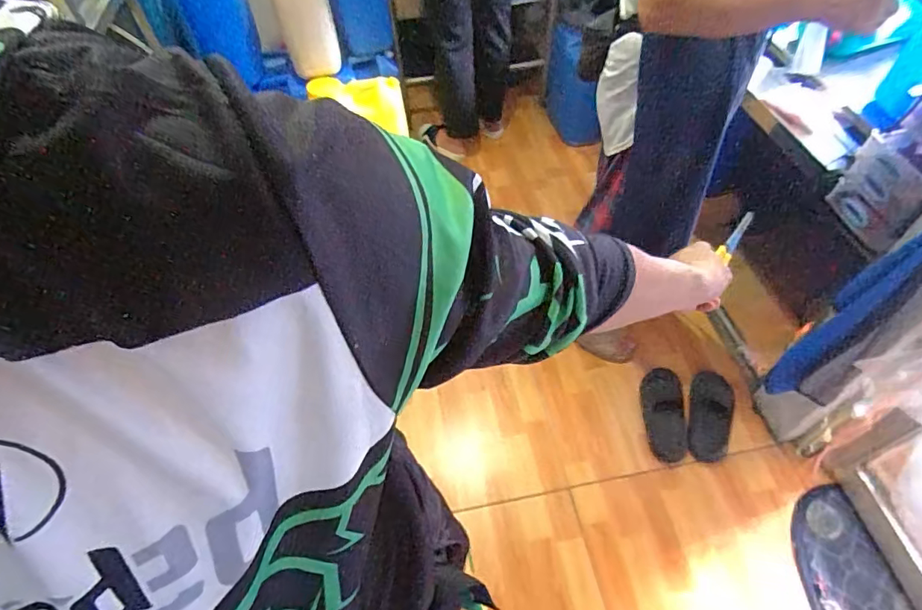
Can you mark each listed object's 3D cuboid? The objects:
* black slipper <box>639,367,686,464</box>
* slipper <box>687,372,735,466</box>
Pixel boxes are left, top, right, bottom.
[{"bbox_3d":[0.562,0.298,1.384,0.096,0.057,0.246,2,54,4],"label":"black slipper"},{"bbox_3d":[0.664,0.298,1.339,0.099,0.062,0.234,11,69,10],"label":"slipper"}]

